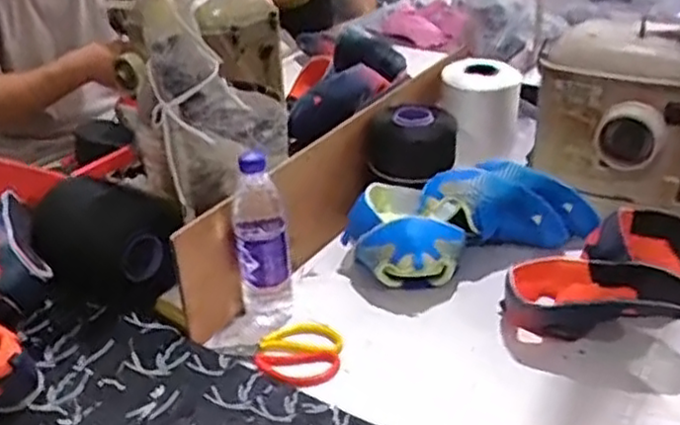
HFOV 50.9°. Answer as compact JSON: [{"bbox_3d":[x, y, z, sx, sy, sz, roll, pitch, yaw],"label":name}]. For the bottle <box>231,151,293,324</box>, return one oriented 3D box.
[{"bbox_3d":[-0.094,0.035,0.868,0.068,0.208,0.053,-4,32,-5],"label":"bottle"}]

